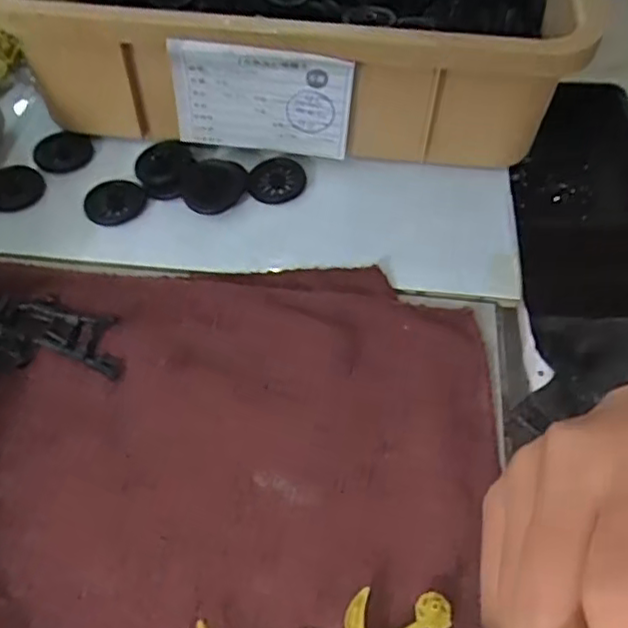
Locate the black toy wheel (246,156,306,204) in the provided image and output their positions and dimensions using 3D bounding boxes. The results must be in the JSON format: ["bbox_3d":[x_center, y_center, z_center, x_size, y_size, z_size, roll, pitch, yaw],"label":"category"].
[{"bbox_3d":[-0.025,-0.088,0.438,0.036,0.010,0.034,1,54,-1],"label":"black toy wheel"}]

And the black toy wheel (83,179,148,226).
[{"bbox_3d":[-0.128,-0.072,0.426,0.038,0.006,0.033,-26,58,-19],"label":"black toy wheel"}]

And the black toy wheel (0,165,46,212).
[{"bbox_3d":[-0.194,-0.082,0.428,0.038,0.008,0.038,1,54,-1],"label":"black toy wheel"}]

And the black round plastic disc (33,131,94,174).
[{"bbox_3d":[-0.169,-0.110,0.448,0.035,0.009,0.036,0,52,0],"label":"black round plastic disc"}]

